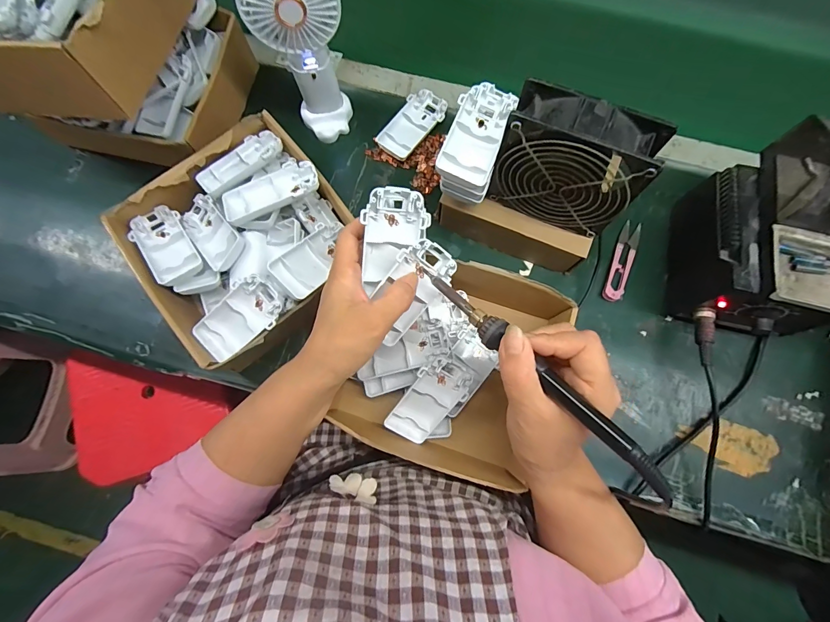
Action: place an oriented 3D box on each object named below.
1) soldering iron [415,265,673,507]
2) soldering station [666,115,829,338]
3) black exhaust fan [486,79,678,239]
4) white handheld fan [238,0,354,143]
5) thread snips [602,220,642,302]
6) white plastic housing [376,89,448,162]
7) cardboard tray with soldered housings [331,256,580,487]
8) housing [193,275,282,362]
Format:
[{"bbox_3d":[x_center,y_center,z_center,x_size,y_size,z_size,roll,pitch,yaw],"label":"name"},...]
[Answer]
[{"bbox_3d":[0.078,0.038,0.245,0.018,0.013,0.199,-42,66,-8],"label":"soldering iron"},{"bbox_3d":[0.346,-0.074,0.351,0.116,0.159,0.172,7,77,2],"label":"soldering station"},{"bbox_3d":[0.135,-0.128,0.329,0.118,0.114,0.043,24,78,5],"label":"black exhaust fan"},{"bbox_3d":[-0.110,-0.263,0.378,0.083,0.189,0.049,-33,79,-7],"label":"white handheld fan"},{"bbox_3d":[0.241,-0.058,0.425,0.023,0.012,0.103,22,78,5],"label":"thread snips"},{"bbox_3d":[-0.002,-0.231,0.456,0.047,0.018,0.100,34,80,7],"label":"white plastic housing"},{"bbox_3d":[0.038,0.053,0.370,0.183,0.072,0.201,21,78,5],"label":"cardboard tray with soldered housings"},{"bbox_3d":[-0.166,0.011,0.345,0.094,0.021,0.047,-36,79,15],"label":"housing"}]

